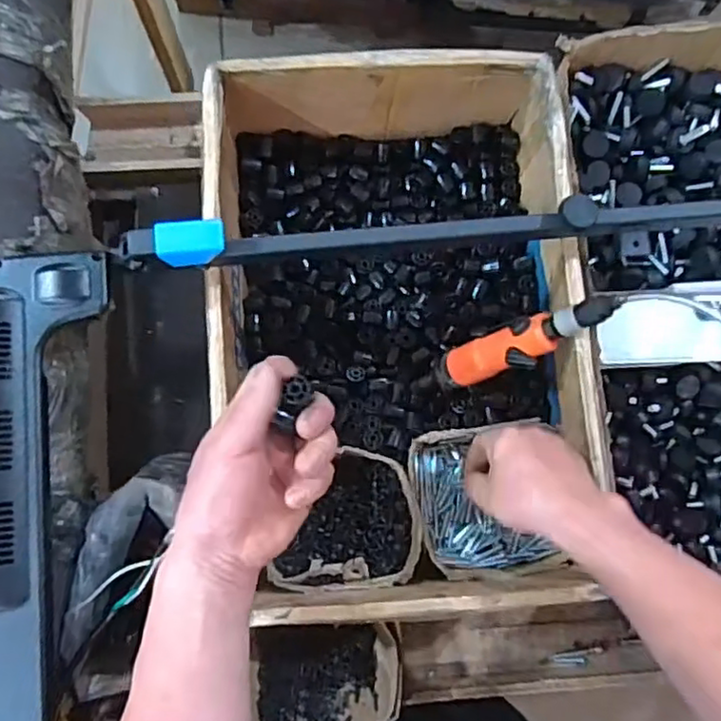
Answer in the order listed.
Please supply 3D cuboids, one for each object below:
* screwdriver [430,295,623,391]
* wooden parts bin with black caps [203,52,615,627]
[{"bbox_3d":[0.152,-0.014,0.632,0.035,0.208,0.044,-8,77,-47],"label":"screwdriver"},{"bbox_3d":[0.035,-0.035,0.664,0.355,0.166,0.536,-4,81,-2],"label":"wooden parts bin with black caps"}]

